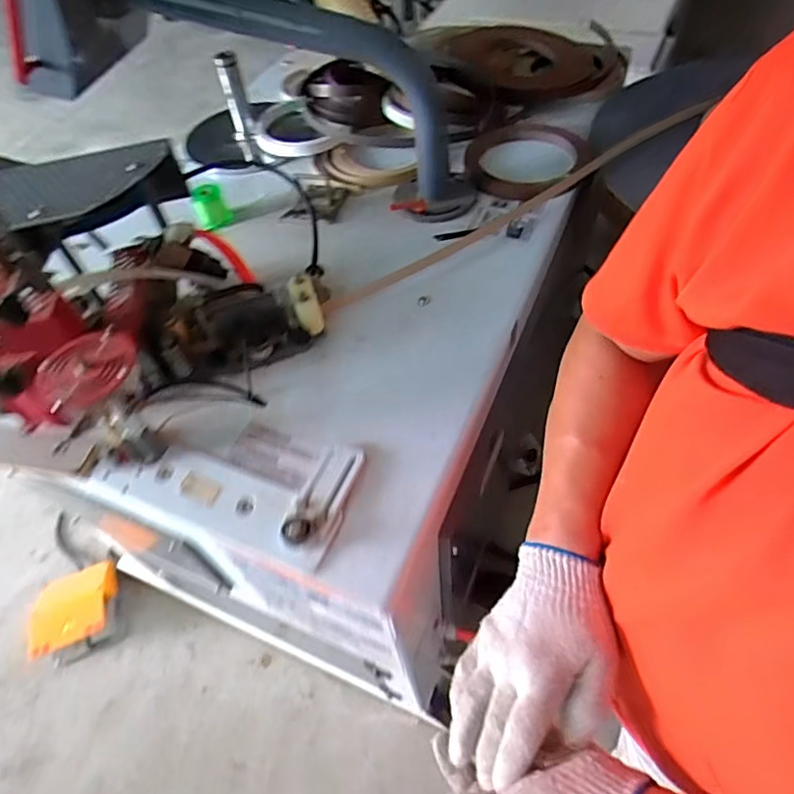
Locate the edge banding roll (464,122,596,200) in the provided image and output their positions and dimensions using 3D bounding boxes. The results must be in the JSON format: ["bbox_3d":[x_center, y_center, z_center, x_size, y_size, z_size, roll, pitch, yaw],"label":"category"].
[{"bbox_3d":[0.258,-0.466,1.088,0.242,0.034,0.252,-3,53,4],"label":"edge banding roll"}]

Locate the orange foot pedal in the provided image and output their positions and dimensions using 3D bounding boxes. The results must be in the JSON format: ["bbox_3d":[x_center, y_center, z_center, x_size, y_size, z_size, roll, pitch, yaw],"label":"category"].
[{"bbox_3d":[-0.812,0.539,1.428,0.196,0.138,0.214,-21,54,-11],"label":"orange foot pedal"}]

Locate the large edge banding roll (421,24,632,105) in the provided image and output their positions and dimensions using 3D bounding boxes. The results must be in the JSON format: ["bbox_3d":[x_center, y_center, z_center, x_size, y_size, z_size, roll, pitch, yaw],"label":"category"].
[{"bbox_3d":[0.291,-0.820,1.313,0.409,0.051,0.423,-2,53,3],"label":"large edge banding roll"}]

